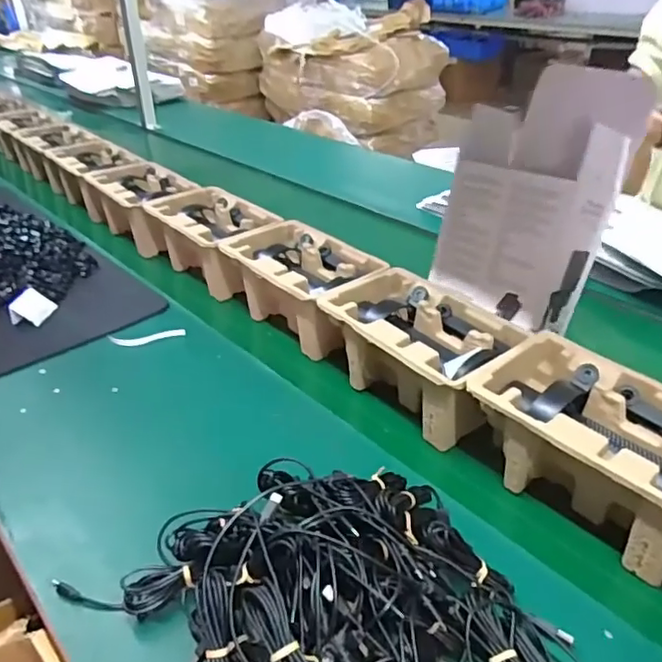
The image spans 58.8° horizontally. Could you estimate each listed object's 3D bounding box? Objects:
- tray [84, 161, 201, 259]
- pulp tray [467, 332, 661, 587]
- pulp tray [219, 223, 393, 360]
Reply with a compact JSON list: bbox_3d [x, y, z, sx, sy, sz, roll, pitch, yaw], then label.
[{"bbox_3d":[-0.337,-0.226,1.116,0.152,0.118,0.215,-25,38,-34],"label":"tray"},{"bbox_3d":[0.258,0.117,0.575,0.145,0.113,0.233,-27,39,-36],"label":"pulp tray"},{"bbox_3d":[-0.039,-0.061,0.857,0.148,0.111,0.238,-25,38,-34],"label":"pulp tray"}]

